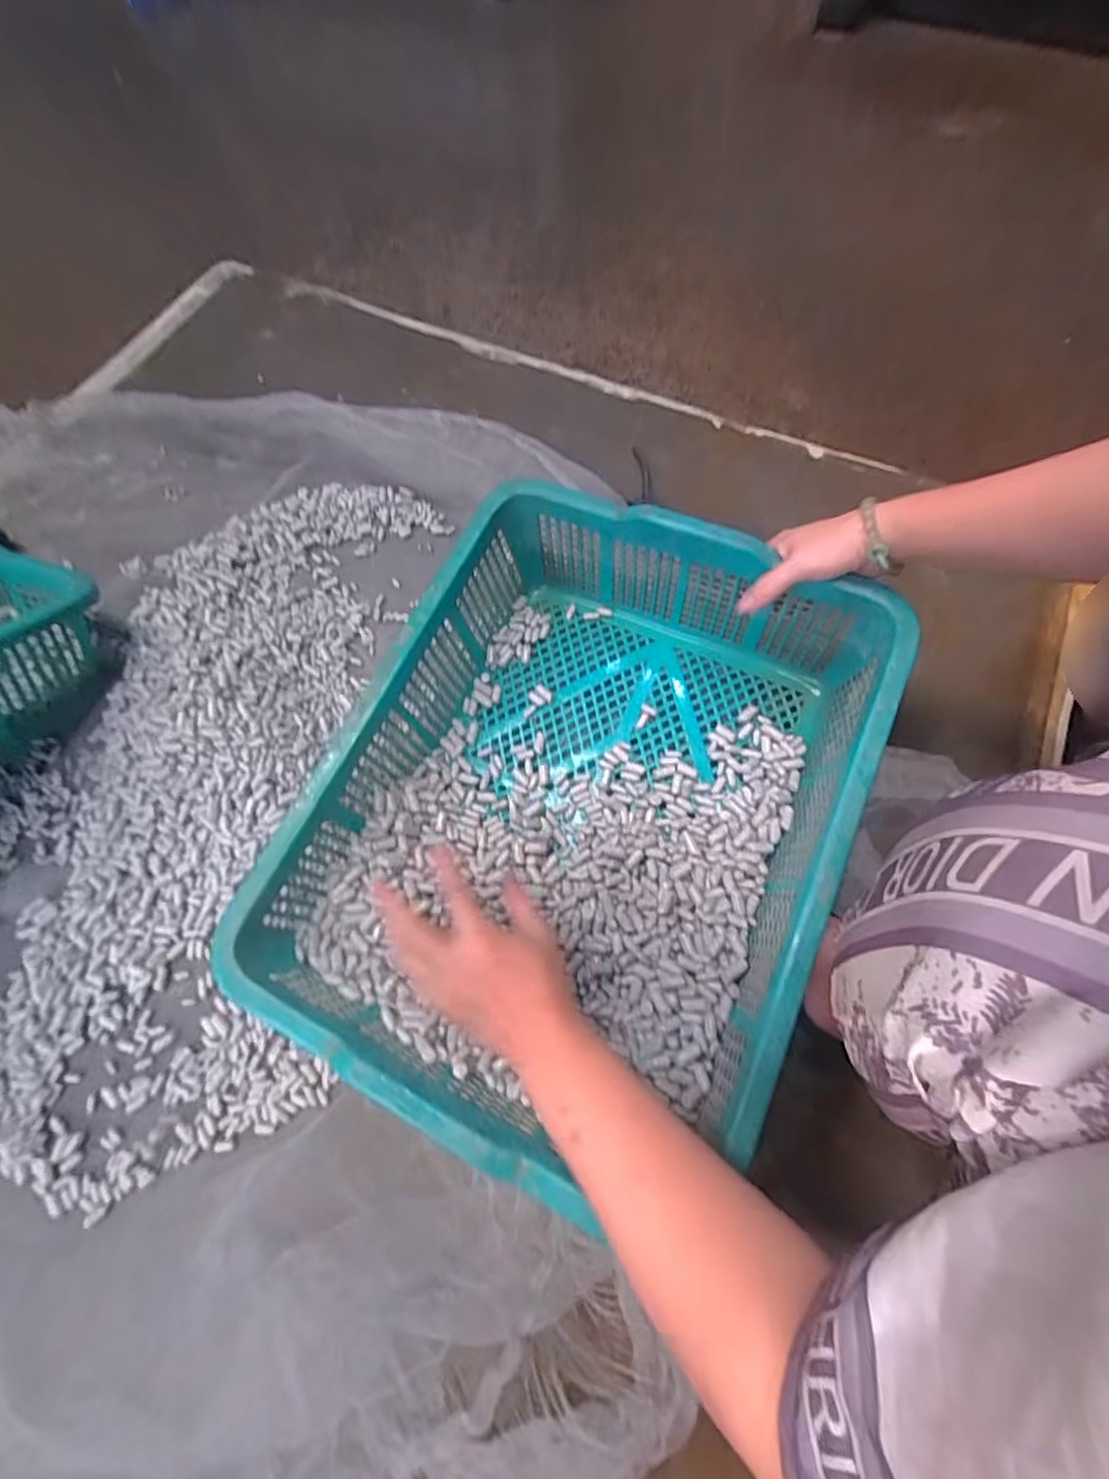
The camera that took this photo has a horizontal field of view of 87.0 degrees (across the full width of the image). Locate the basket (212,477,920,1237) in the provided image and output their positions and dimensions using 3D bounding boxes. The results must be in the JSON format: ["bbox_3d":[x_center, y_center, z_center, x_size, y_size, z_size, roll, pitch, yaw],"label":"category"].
[{"bbox_3d":[0.018,0.049,0.466,0.364,0.157,0.462,25,69,10],"label":"basket"}]

